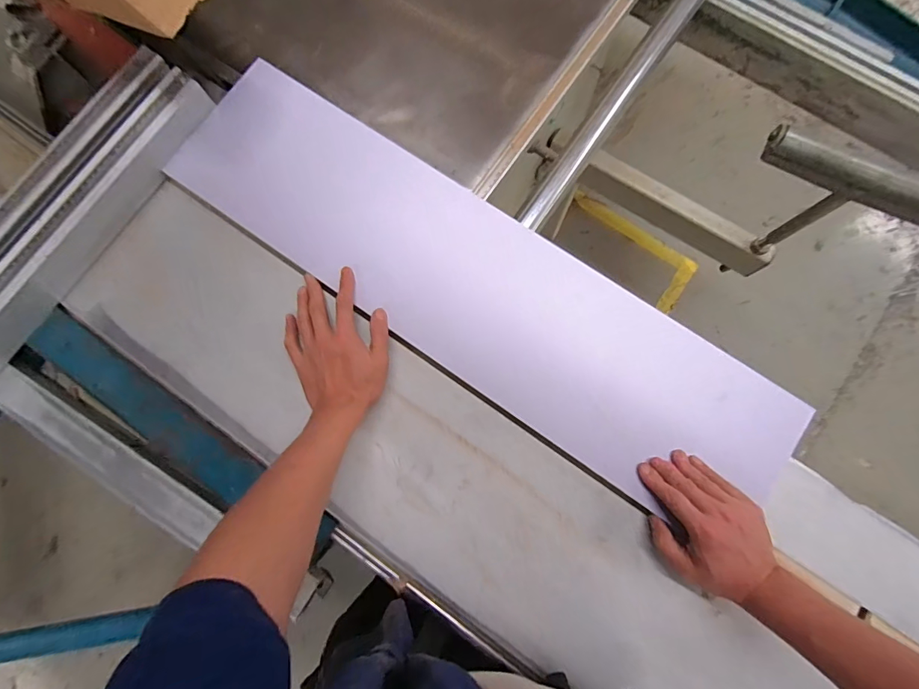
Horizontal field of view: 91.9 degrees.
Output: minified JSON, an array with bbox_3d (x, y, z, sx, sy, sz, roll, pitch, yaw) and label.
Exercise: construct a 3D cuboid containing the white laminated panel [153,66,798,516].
[{"bbox_3d":[0.015,-0.072,0.550,0.805,0.026,0.199,34,89,4],"label":"white laminated panel"}]

